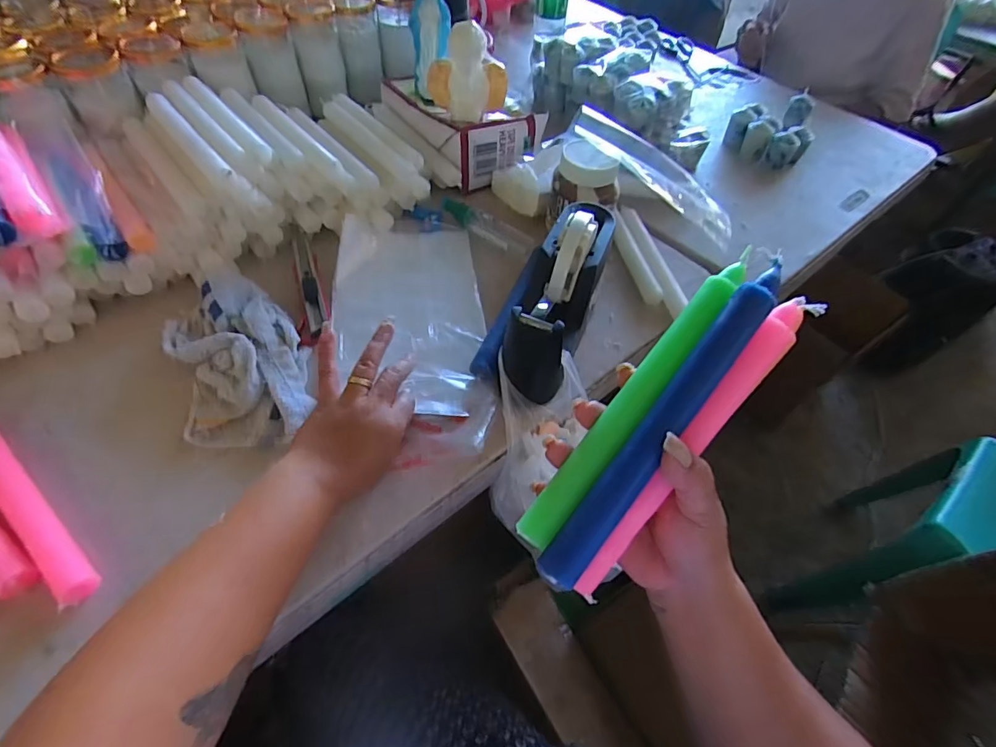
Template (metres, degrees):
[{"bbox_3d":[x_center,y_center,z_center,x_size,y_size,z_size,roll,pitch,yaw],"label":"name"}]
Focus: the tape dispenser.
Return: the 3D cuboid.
[{"bbox_3d":[0.055,-0.080,0.450,0.069,0.127,0.186,18,54,10],"label":"tape dispenser"}]

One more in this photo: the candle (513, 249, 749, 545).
[{"bbox_3d":[0.082,0.010,0.279,0.023,0.016,0.209,36,82,21],"label":"candle"}]

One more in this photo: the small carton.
[{"bbox_3d":[-0.065,-0.362,0.684,0.147,0.068,0.248,-31,61,-24],"label":"small carton"}]

